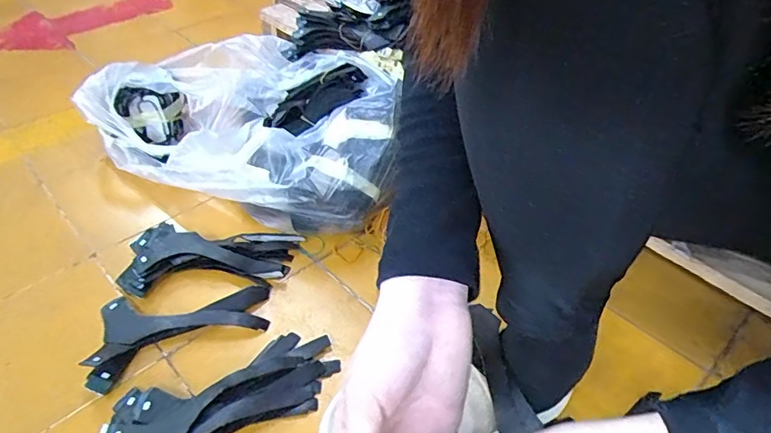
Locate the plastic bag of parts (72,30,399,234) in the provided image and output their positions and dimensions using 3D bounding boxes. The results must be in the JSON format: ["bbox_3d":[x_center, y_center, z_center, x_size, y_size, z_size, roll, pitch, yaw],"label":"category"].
[{"bbox_3d":[-0.184,-0.139,0.777,0.464,0.146,0.304,19,45,20],"label":"plastic bag of parts"}]

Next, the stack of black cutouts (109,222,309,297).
[{"bbox_3d":[-0.217,0.042,0.637,0.201,0.023,0.107,-1,42,-2],"label":"stack of black cutouts"}]

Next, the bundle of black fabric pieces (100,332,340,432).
[{"bbox_3d":[-0.154,0.176,0.498,0.217,0.024,0.121,-27,49,-27],"label":"bundle of black fabric pieces"}]

